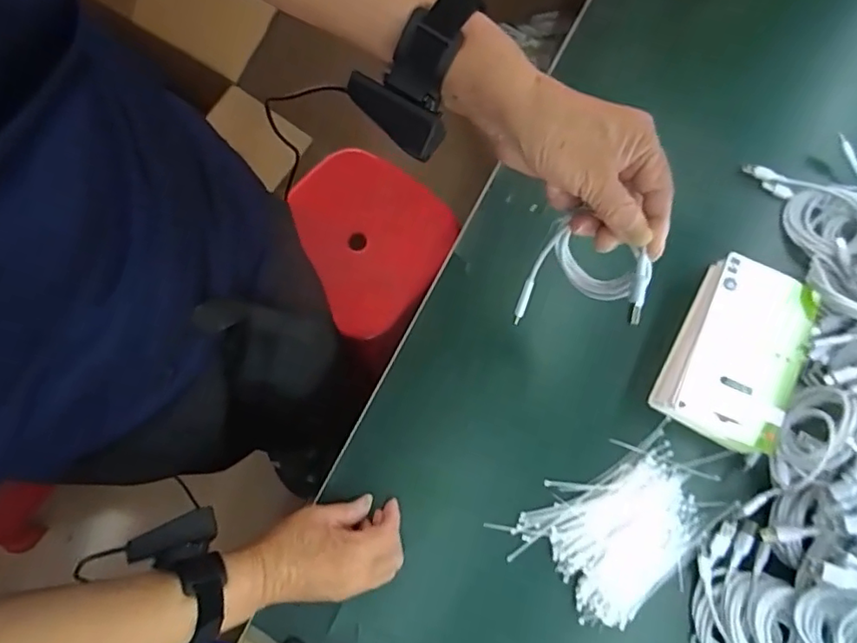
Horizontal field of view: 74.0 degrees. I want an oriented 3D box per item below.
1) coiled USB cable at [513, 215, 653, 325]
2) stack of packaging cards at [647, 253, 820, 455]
[{"bbox_3d":[0.119,-0.033,0.432,0.079,0.095,0.067,19,77,4],"label":"coiled USB cable"},{"bbox_3d":[0.313,0.031,0.587,0.120,0.052,0.181,29,77,6],"label":"stack of packaging cards"}]

